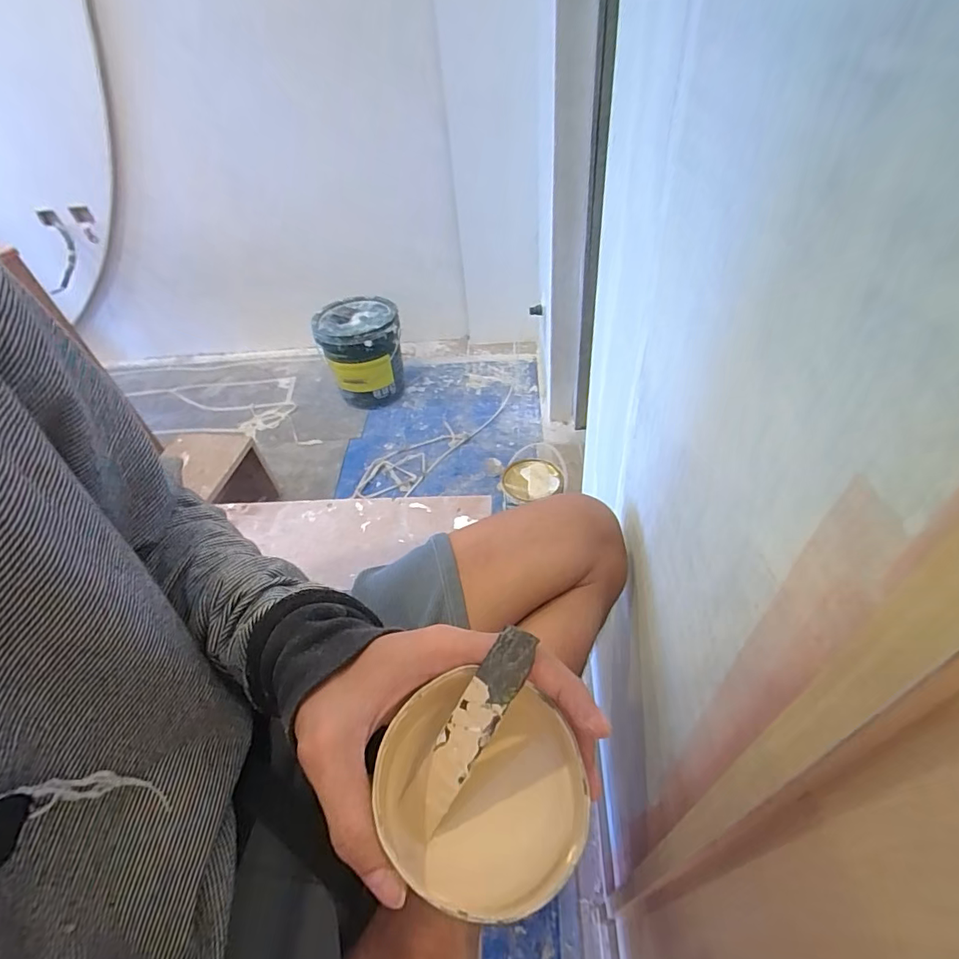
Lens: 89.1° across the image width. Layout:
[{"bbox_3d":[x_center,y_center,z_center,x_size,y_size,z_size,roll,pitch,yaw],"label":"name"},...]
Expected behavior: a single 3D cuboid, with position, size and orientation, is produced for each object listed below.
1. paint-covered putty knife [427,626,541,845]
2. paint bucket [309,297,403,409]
[{"bbox_3d":[-0.003,0.106,0.211,0.020,0.004,0.084,28,87,30],"label":"paint-covered putty knife"},{"bbox_3d":[-0.411,-0.443,1.764,0.273,0.330,0.267,-4,44,4],"label":"paint bucket"}]

